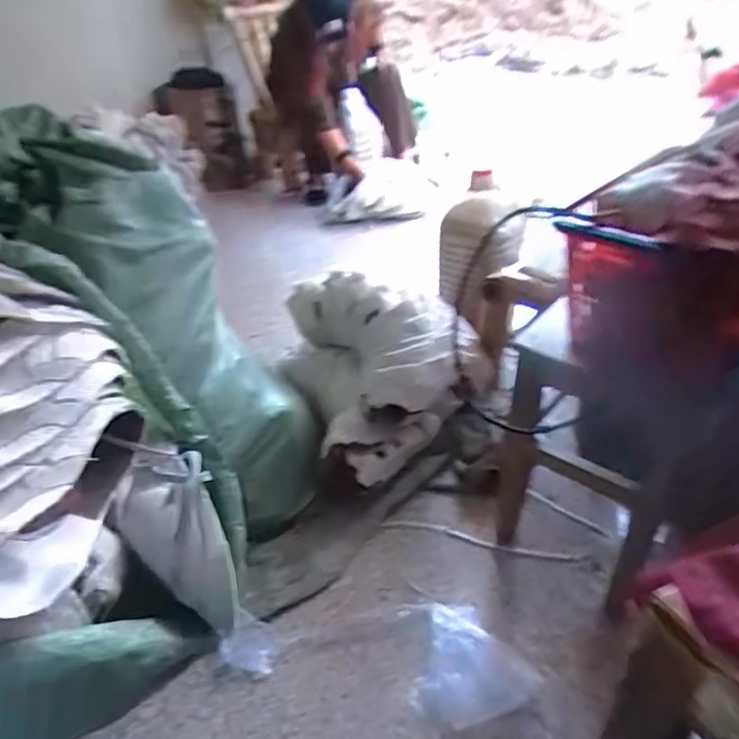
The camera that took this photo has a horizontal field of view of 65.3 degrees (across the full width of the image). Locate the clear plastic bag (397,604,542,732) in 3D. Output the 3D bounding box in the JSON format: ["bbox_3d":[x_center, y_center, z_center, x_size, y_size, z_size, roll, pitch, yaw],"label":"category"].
[{"bbox_3d":[0.113,0.403,0.811,0.148,0.035,0.198,-24,39,-25],"label":"clear plastic bag"}]

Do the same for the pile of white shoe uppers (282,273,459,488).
[{"bbox_3d":[0.008,-0.018,1.120,0.289,0.248,0.341,-17,37,-17],"label":"pile of white shoe uppers"}]

